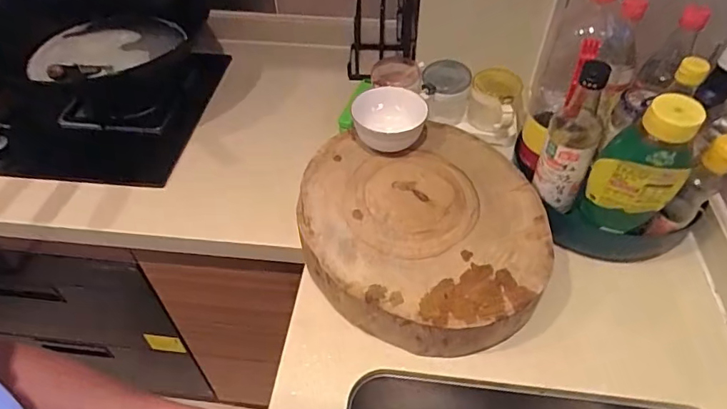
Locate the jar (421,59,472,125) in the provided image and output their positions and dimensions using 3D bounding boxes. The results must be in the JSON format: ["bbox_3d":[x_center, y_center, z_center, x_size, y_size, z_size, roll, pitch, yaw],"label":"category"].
[{"bbox_3d":[0.143,-0.196,0.851,0.080,0.083,0.088,0,48,0],"label":"jar"}]

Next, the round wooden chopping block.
[{"bbox_3d":[0.078,0.046,0.678,0.309,0.103,0.324,0,48,0],"label":"round wooden chopping block"}]

